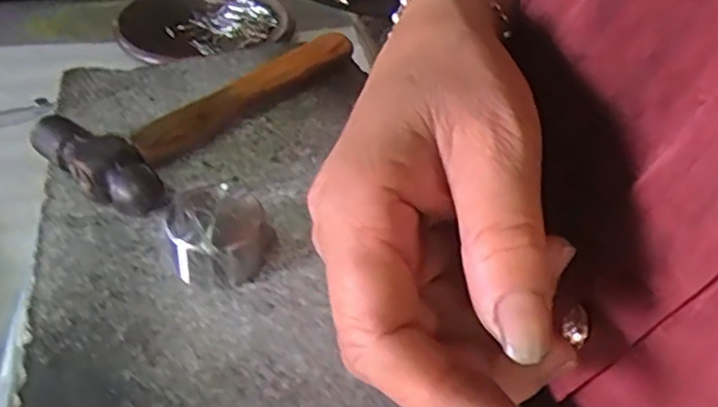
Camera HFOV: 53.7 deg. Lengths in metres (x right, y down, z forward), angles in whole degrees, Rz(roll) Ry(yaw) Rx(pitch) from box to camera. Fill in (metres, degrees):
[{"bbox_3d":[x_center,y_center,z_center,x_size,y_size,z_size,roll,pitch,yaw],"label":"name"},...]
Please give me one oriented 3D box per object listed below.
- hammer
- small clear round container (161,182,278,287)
[{"bbox_3d":[-0.065,-0.050,0.315,0.060,0.024,0.148,27,47,24],"label":"hammer"},{"bbox_3d":[-0.050,0.011,0.252,0.035,0.025,0.029,7,42,3],"label":"small clear round container"}]

